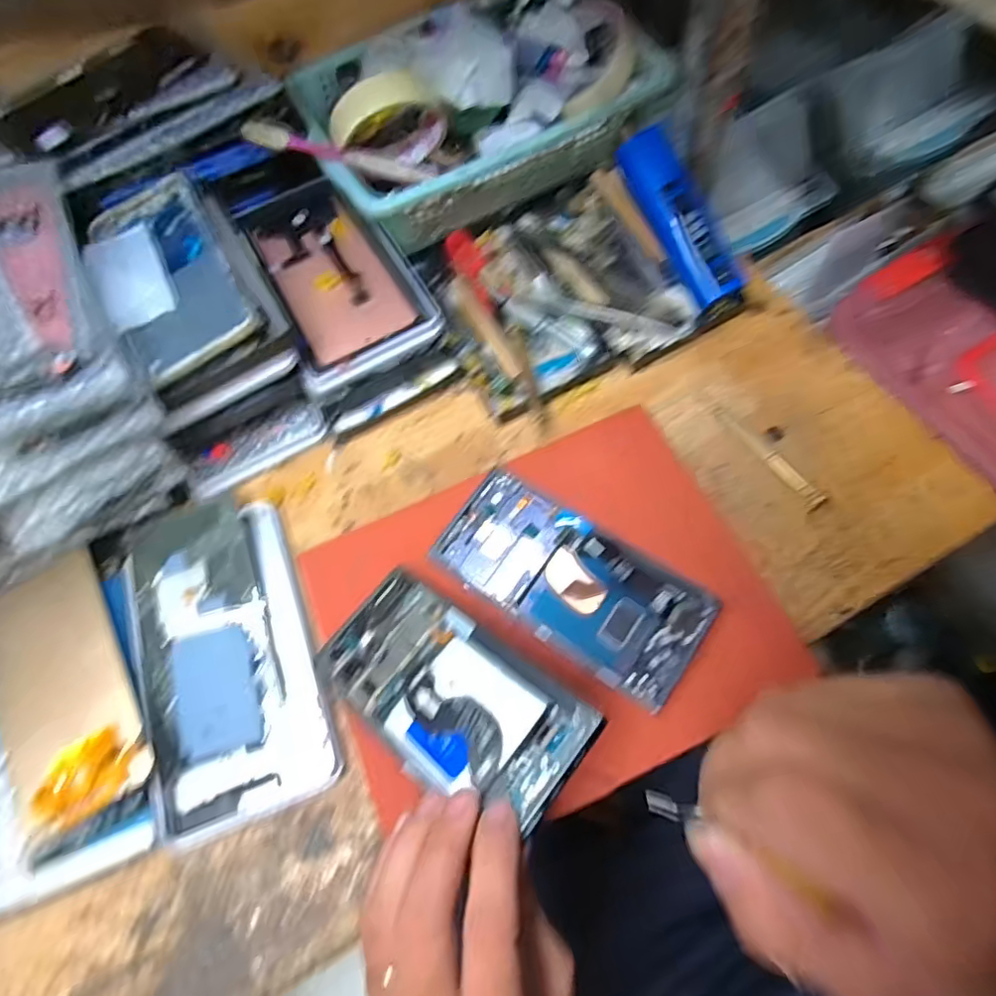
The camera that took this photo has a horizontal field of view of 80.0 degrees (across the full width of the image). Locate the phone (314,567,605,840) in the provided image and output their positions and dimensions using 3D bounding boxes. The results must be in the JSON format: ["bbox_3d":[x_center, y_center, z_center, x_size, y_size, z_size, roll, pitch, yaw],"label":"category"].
[{"bbox_3d":[-0.029,0.098,0.308,0.161,0.006,0.074,26,65,39],"label":"phone"}]

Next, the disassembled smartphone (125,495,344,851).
[{"bbox_3d":[-0.169,0.093,0.369,0.102,0.016,0.199,-21,68,-5],"label":"disassembled smartphone"}]

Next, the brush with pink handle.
[{"bbox_3d":[-0.113,-0.253,0.441,0.139,0.015,0.024,1,65,-25],"label":"brush with pink handle"}]

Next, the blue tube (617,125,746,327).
[{"bbox_3d":[0.134,-0.198,0.426,0.032,0.037,0.140,-27,87,-7],"label":"blue tube"}]

